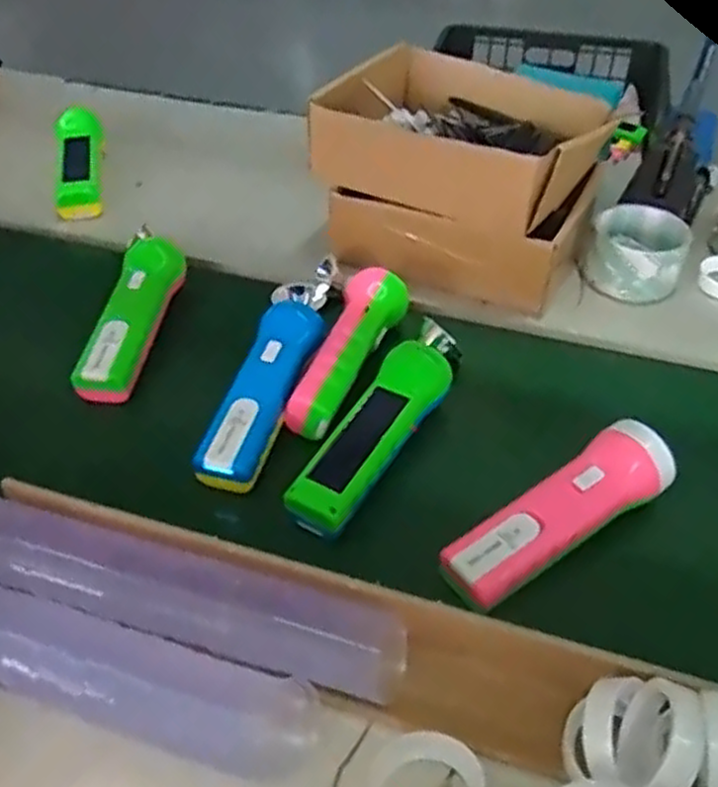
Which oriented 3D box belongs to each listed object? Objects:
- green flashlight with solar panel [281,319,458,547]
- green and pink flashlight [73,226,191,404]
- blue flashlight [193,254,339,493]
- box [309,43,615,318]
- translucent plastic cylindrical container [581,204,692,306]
[{"bbox_3d":[0.021,0.016,0.553,0.049,0.043,0.204,23,49,24],"label":"green flashlight with solar panel"},{"bbox_3d":[-0.180,-0.069,0.635,0.047,0.032,0.182,1,44,4],"label":"green and pink flashlight"},{"bbox_3d":[-0.060,-0.027,0.591,0.051,0.038,0.232,8,45,11],"label":"blue flashlight"},{"bbox_3d":[0.097,-0.207,0.706,0.221,0.135,0.211,18,48,20],"label":"box"},{"bbox_3d":[0.246,-0.123,0.694,0.082,0.048,0.090,17,47,19],"label":"translucent plastic cylindrical container"}]

